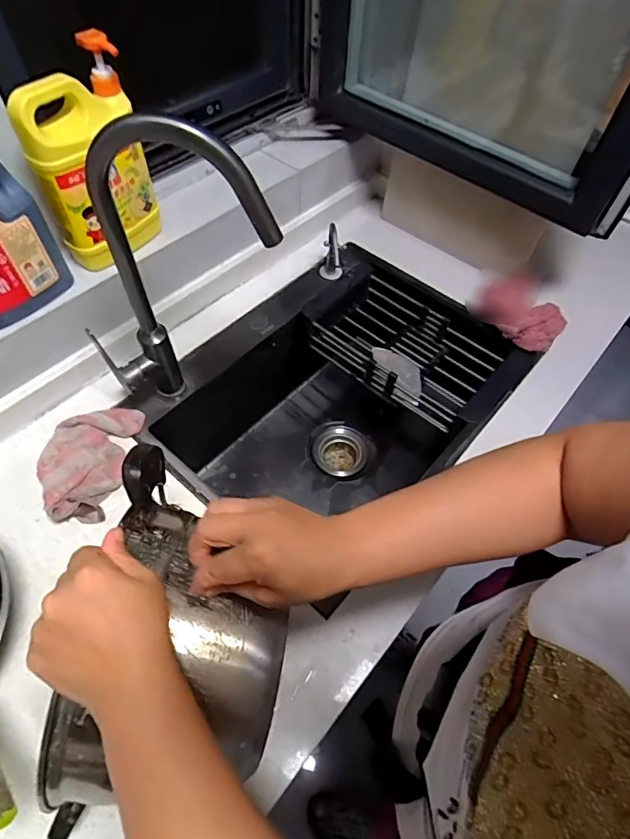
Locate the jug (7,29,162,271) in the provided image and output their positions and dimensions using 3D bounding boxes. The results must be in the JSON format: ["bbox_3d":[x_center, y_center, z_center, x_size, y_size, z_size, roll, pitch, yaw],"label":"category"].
[{"bbox_3d":[-0.286,-0.326,0.630,0.070,0.244,0.145,25,60,13],"label":"jug"}]

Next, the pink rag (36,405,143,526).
[{"bbox_3d":[-0.323,0.053,0.667,0.112,0.034,0.174,6,57,1],"label":"pink rag"}]

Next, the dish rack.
[{"bbox_3d":[0.162,-0.127,0.898,0.314,0.067,0.191,39,64,20],"label":"dish rack"}]

